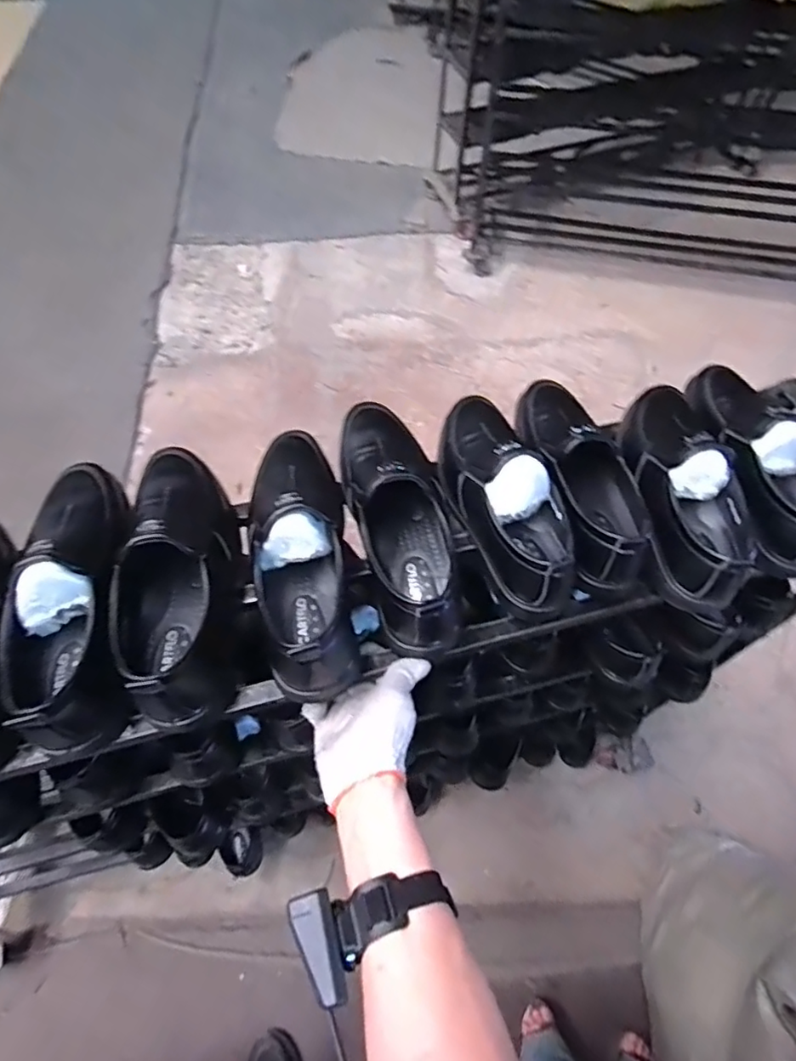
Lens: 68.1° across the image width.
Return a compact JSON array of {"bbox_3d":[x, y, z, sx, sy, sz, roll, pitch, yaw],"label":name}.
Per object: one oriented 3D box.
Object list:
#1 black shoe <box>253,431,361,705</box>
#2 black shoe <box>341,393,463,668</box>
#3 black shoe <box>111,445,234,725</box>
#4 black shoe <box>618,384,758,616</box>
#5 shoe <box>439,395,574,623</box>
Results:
[{"bbox_3d":[-0.095,0.013,0.568,0.080,0.104,0.276,-7,60,-5],"label":"black shoe"},{"bbox_3d":[0.002,-0.022,0.593,0.094,0.092,0.286,-10,61,-6],"label":"black shoe"},{"bbox_3d":[-0.212,0.036,0.559,0.113,0.108,0.278,-16,62,-9],"label":"black shoe"},{"bbox_3d":[0.297,-0.050,0.611,0.096,0.082,0.261,3,61,2],"label":"black shoe"},{"bbox_3d":[0.106,-0.040,0.604,0.090,0.084,0.257,-17,62,-9],"label":"shoe"}]

